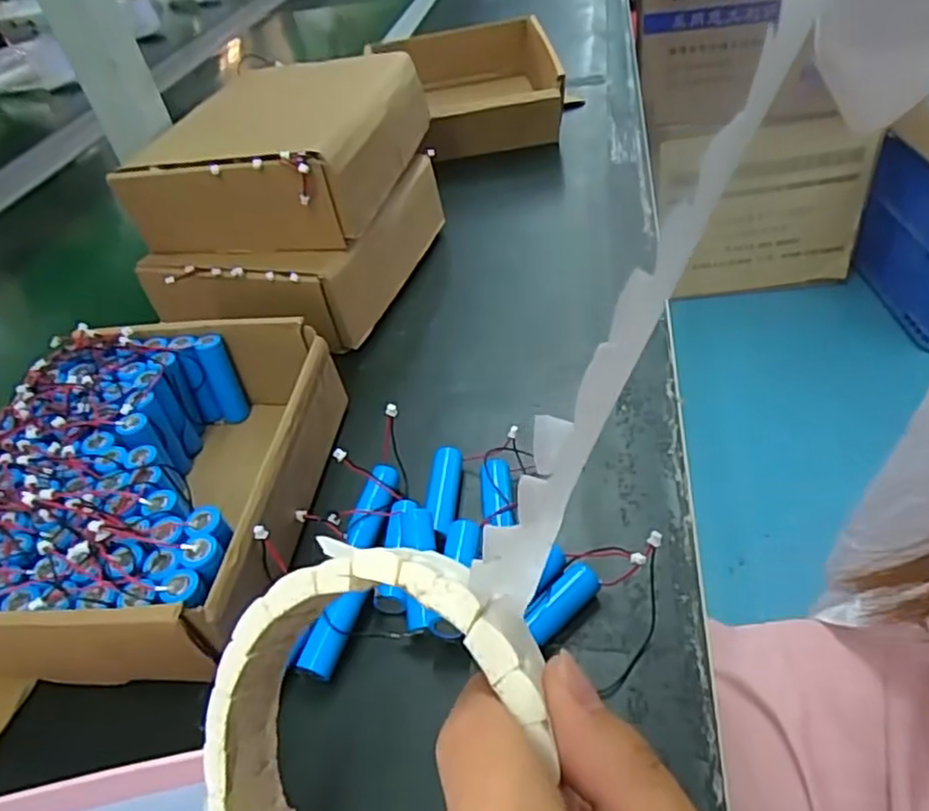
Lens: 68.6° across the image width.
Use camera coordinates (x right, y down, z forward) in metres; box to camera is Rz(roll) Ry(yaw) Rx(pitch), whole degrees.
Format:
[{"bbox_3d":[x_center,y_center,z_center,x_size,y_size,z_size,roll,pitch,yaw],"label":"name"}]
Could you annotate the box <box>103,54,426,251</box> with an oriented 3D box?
[{"bbox_3d":[-0.117,-0.166,0.442,0.152,0.055,0.170,3,44,15],"label":"box"}]

